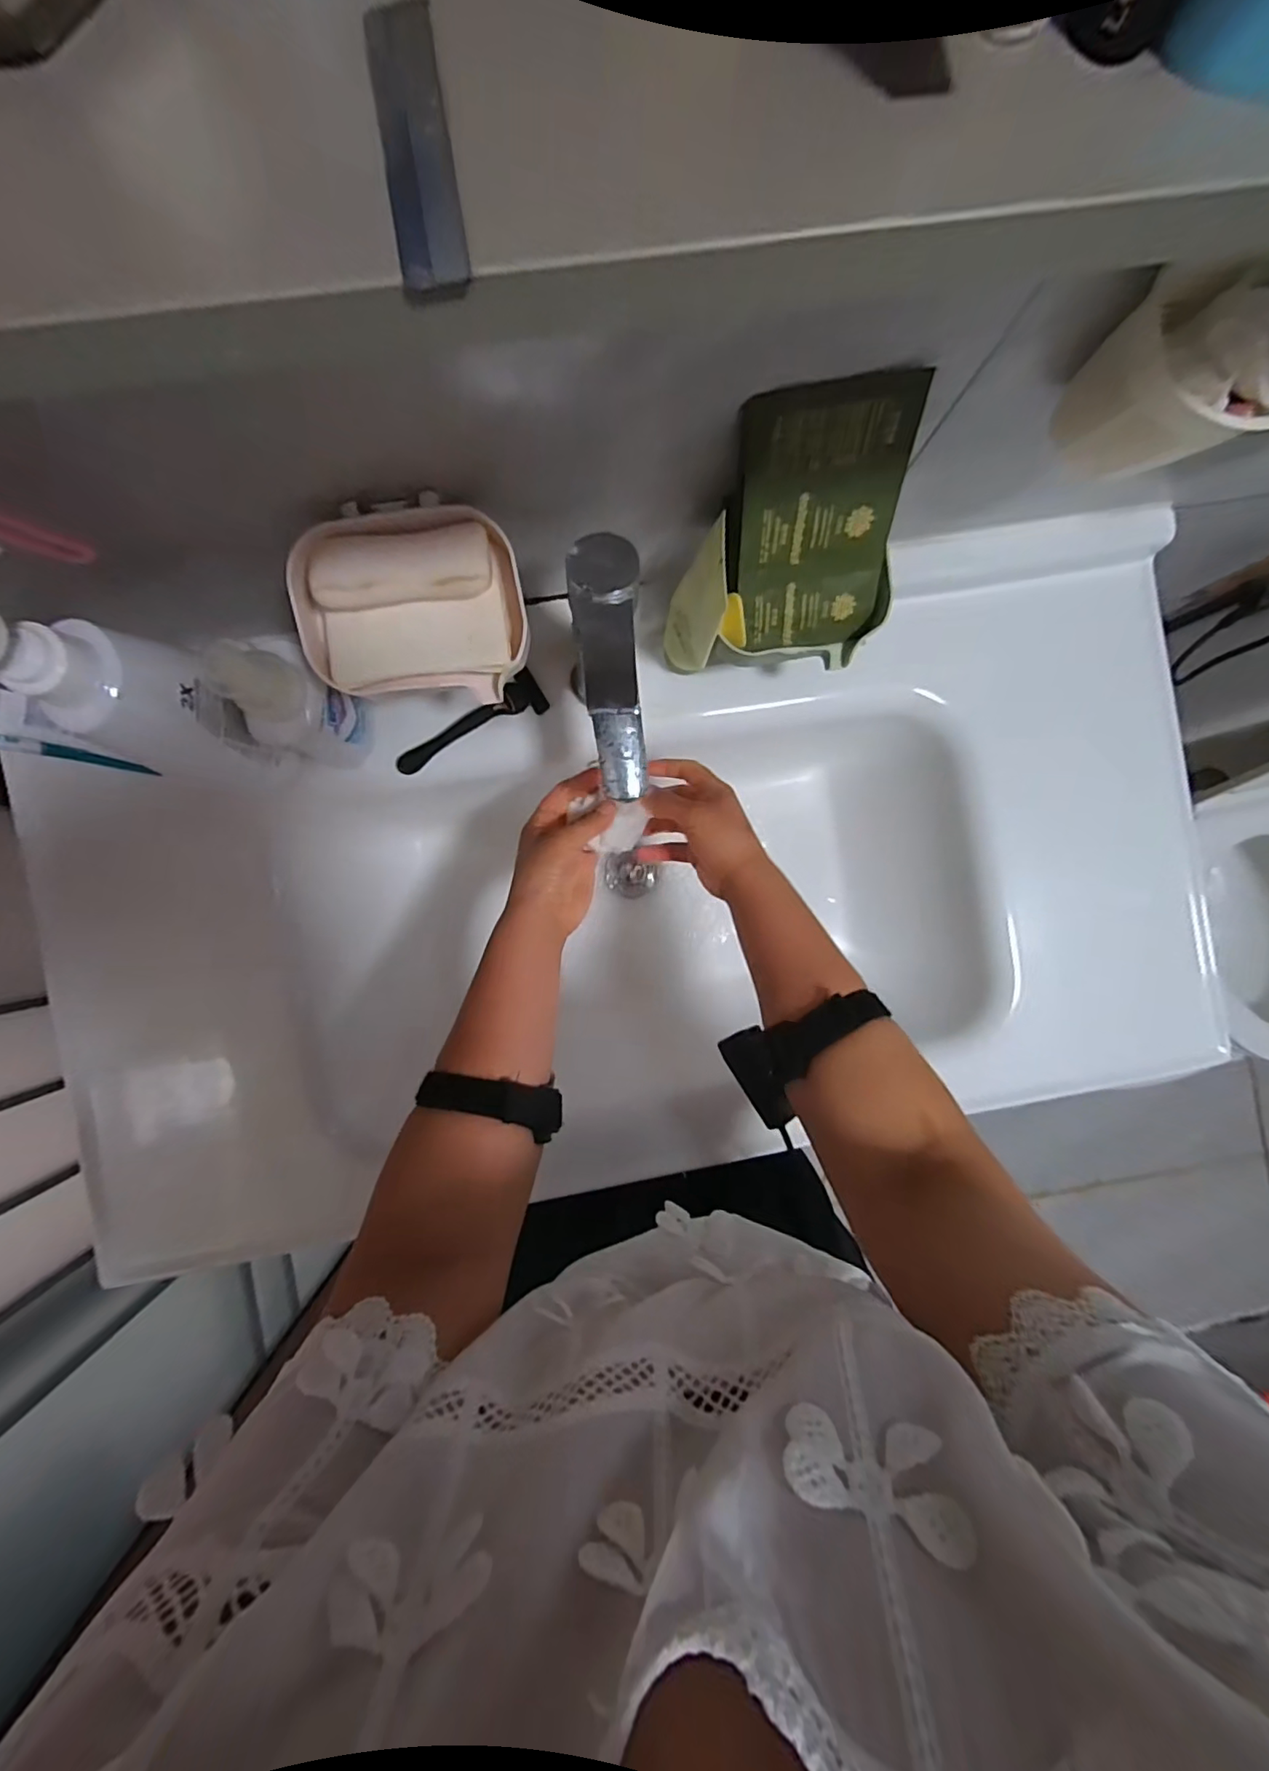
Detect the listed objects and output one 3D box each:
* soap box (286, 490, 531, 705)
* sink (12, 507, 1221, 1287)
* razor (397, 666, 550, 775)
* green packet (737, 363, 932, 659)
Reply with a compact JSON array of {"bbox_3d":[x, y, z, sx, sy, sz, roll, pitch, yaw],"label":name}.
[{"bbox_3d":[-0.133,-0.168,0.341,0.132,0.056,0.099,-5,90,-2],"label":"soap box"},{"bbox_3d":[0.015,0.030,0.592,0.983,0.223,0.501,-9,90,-2],"label":"sink"},{"bbox_3d":[-0.141,-0.137,0.482,0.136,0.021,0.036,-28,90,-2],"label":"razor"},{"bbox_3d":[0.117,-0.223,0.358,0.098,0.149,0.007,-11,56,2],"label":"green packet"}]

